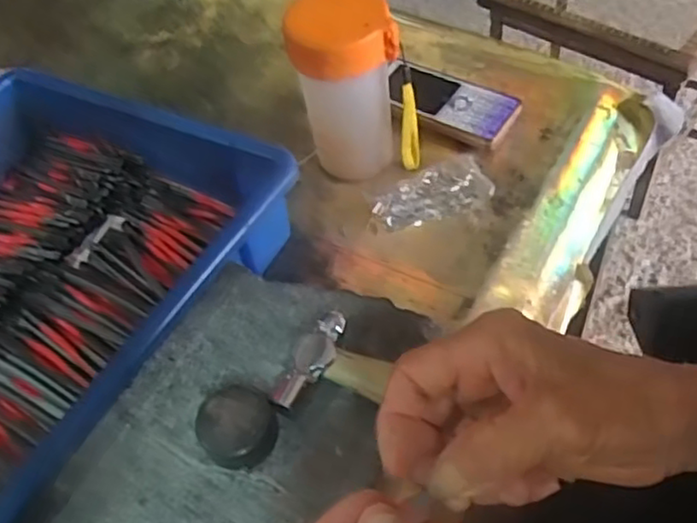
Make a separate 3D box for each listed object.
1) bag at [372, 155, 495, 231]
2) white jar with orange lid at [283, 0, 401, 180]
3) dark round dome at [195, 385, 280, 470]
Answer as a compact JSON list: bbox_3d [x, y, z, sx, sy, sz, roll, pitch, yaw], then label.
[{"bbox_3d":[0.061,-0.053,0.501,0.085,0.020,0.049,-16,52,-3],"label":"bag"},{"bbox_3d":[-0.005,-0.119,0.480,0.077,0.138,0.061,-11,52,-2],"label":"white jar with orange lid"},{"bbox_3d":[-0.056,0.084,0.339,0.037,0.021,0.036,-5,52,6],"label":"dark round dome"}]

